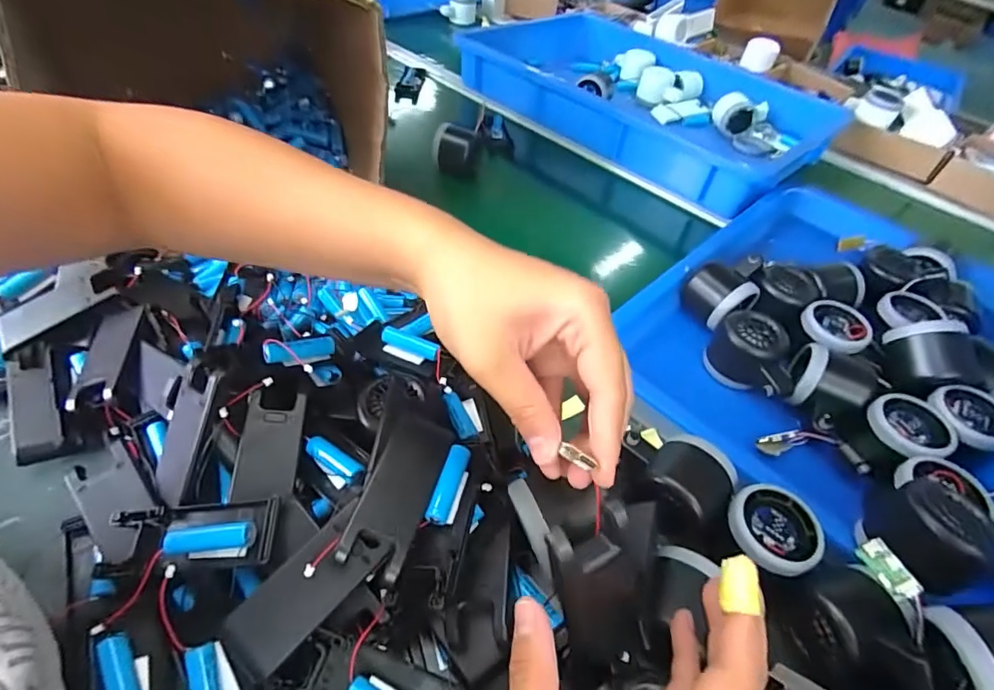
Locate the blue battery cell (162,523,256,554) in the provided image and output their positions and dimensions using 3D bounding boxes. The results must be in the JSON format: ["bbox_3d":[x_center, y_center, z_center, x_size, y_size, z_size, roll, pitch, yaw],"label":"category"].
[{"bbox_3d":[-0.167,0.114,0.287,0.050,0.014,0.012,1,49,-6],"label":"blue battery cell"}]

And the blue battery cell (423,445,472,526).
[{"bbox_3d":[-0.031,0.088,0.308,0.014,0.014,0.050,16,49,7],"label":"blue battery cell"}]

